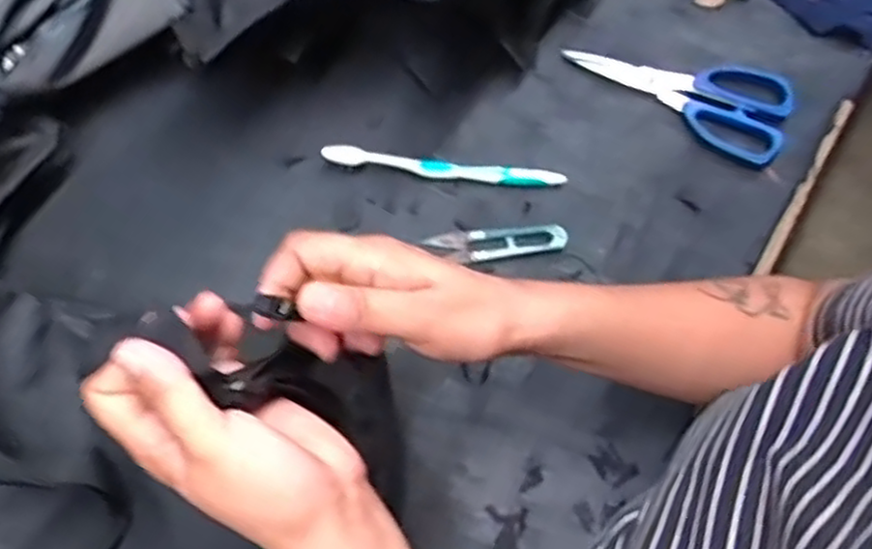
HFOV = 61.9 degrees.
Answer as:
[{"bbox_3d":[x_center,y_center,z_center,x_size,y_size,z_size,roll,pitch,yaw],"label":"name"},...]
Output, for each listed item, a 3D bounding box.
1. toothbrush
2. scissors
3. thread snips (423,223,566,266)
[{"bbox_3d":[0.006,-0.081,0.545,0.179,0.011,0.016,6,69,2],"label":"toothbrush"},{"bbox_3d":[0.189,-0.147,0.573,0.173,0.010,0.080,21,70,7],"label":"scissors"},{"bbox_3d":[0.044,-0.023,0.531,0.101,0.007,0.025,-4,69,-2],"label":"thread snips"}]

